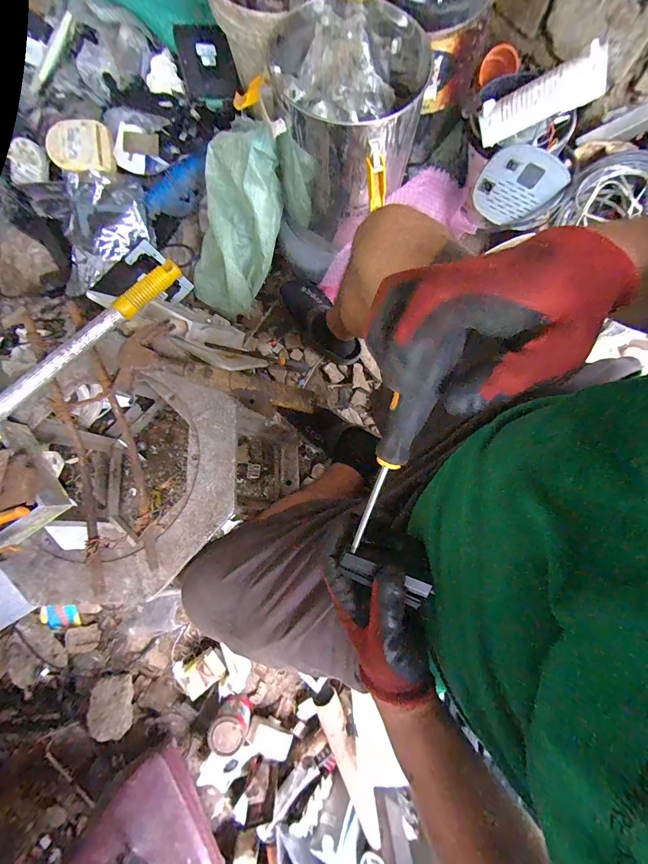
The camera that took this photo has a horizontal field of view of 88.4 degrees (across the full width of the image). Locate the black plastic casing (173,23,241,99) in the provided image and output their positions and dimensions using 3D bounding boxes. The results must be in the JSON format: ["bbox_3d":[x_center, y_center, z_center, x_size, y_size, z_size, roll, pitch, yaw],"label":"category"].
[{"bbox_3d":[-0.285,-0.899,0.815,0.130,0.130,0.033,-11,35,1],"label":"black plastic casing"}]

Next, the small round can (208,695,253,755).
[{"bbox_3d":[-0.188,0.592,0.674,0.069,0.061,0.075,0,80,0],"label":"small round can"}]

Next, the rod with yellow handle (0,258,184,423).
[{"bbox_3d":[-0.408,-0.056,0.453,0.534,0.023,0.030,-44,83,-7],"label":"rod with yellow handle"}]

